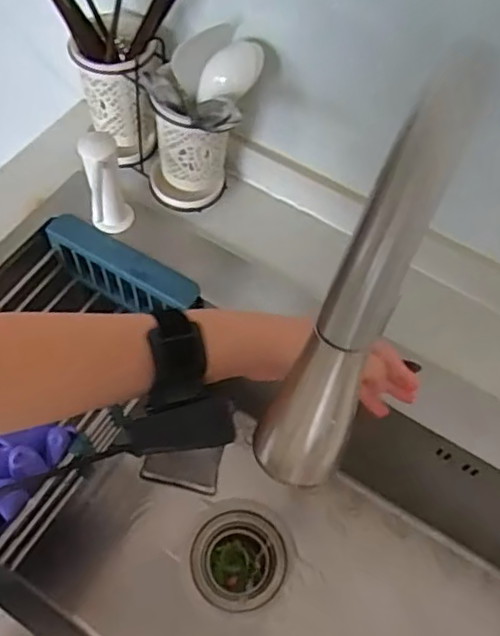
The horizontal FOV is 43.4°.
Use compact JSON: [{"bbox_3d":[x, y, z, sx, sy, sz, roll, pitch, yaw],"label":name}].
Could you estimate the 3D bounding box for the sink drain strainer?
[{"bbox_3d":[-0.013,0.290,0.745,0.107,0.050,0.109,1,59,-2],"label":"sink drain strainer"}]

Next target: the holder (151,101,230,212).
[{"bbox_3d":[-0.070,-0.188,0.686,0.081,0.132,0.083,-4,59,-5],"label":"holder"}]

